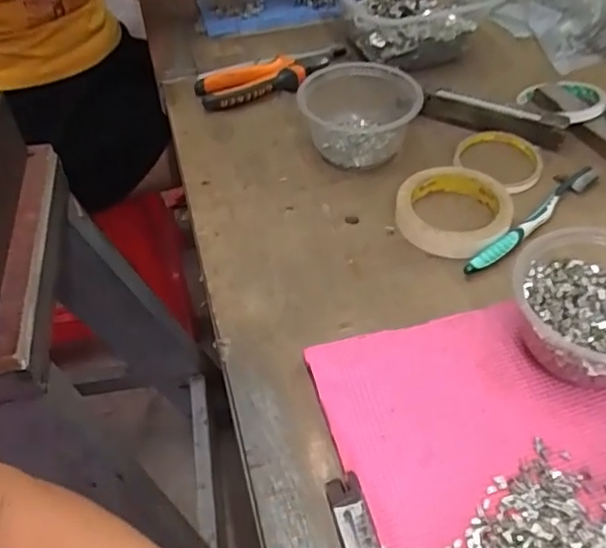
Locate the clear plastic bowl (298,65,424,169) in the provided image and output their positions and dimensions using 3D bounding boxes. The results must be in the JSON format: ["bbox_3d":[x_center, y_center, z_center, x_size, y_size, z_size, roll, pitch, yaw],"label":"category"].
[{"bbox_3d":[0.059,-0.158,0.621,0.117,0.055,0.095,-8,48,-5],"label":"clear plastic bowl"}]

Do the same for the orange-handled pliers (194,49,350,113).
[{"bbox_3d":[-0.028,-0.227,0.707,0.183,0.026,0.062,-20,50,-16],"label":"orange-handled pliers"}]

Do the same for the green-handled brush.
[{"bbox_3d":[0.203,-0.049,0.550,0.182,0.016,0.019,-35,55,-27],"label":"green-handled brush"}]

